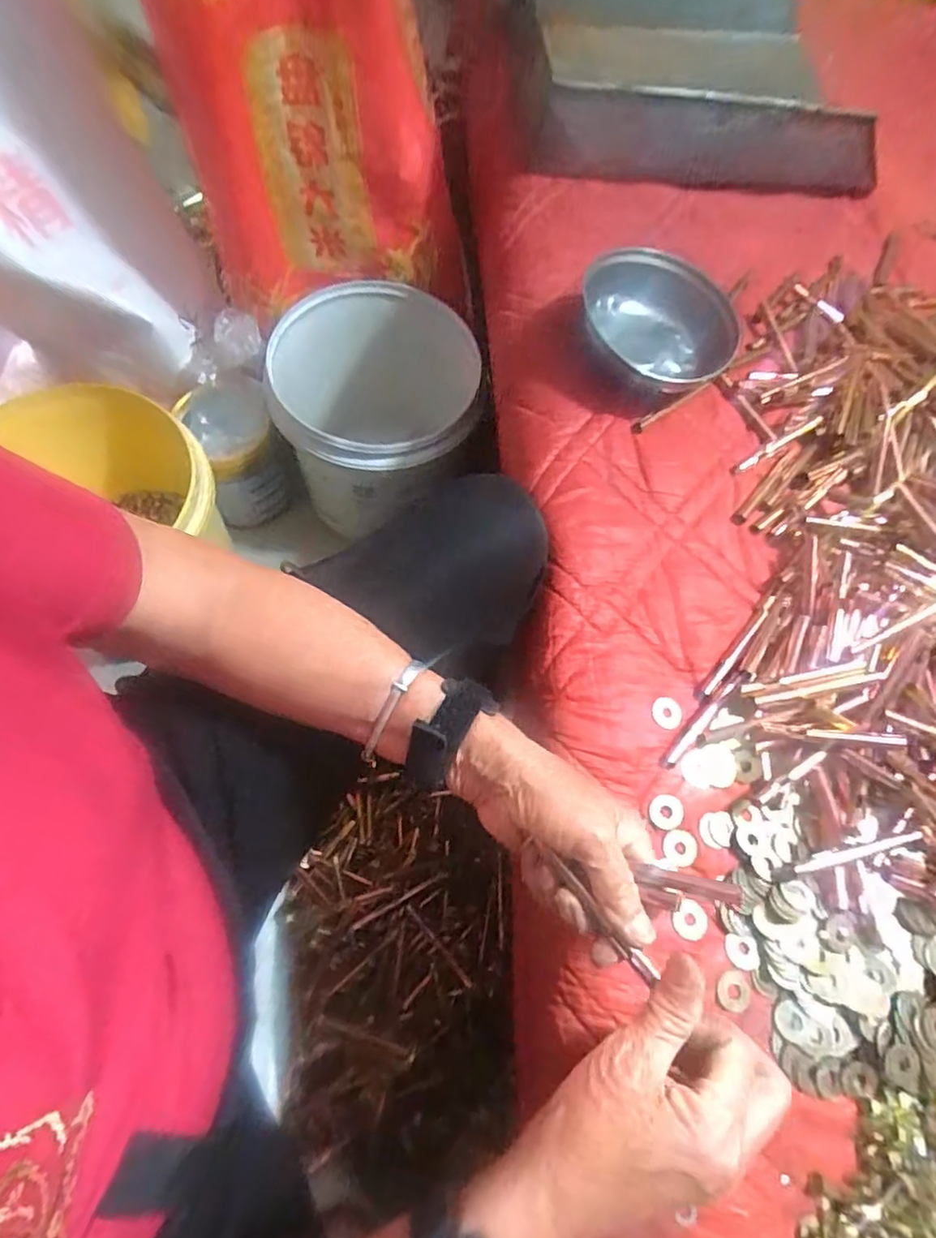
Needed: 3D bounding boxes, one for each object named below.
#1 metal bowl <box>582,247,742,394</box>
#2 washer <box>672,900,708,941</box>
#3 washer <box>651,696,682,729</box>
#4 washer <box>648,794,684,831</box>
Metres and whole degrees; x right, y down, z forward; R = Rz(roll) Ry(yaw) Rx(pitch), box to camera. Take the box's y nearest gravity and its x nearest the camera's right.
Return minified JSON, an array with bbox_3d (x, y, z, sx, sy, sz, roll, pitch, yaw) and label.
[{"bbox_3d":[0.171,-0.267,0.532,0.137,0.049,0.138,2,68,-5],"label":"metal bowl"},{"bbox_3d":[0.141,0.191,0.380,0.021,0.004,0.021,-3,74,12],"label":"washer"},{"bbox_3d":[0.142,0.067,0.430,0.023,0.004,0.022,3,74,-11],"label":"washer"},{"bbox_3d":[0.134,0.131,0.407,0.023,0.004,0.023,2,68,-5],"label":"washer"}]

